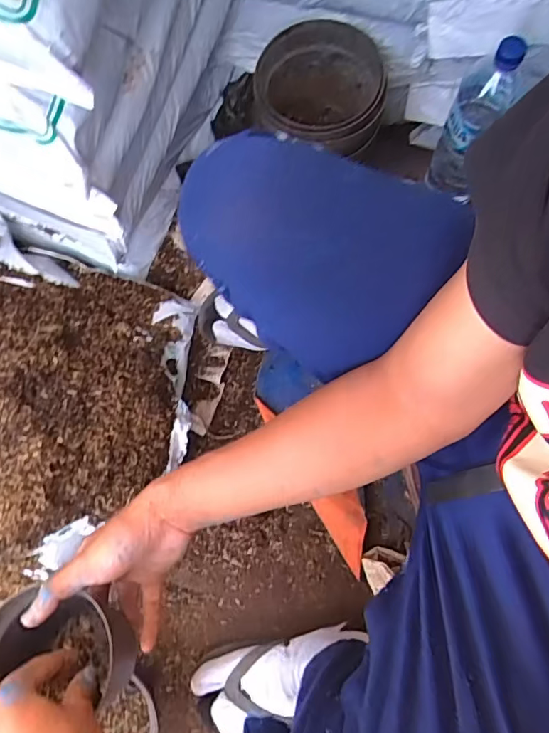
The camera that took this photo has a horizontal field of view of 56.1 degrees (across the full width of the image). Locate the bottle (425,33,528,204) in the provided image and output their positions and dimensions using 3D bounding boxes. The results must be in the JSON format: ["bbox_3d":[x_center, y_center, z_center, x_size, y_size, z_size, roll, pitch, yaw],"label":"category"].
[{"bbox_3d":[0.270,-0.325,0.705,0.070,0.250,0.062,11,76,4],"label":"bottle"}]

